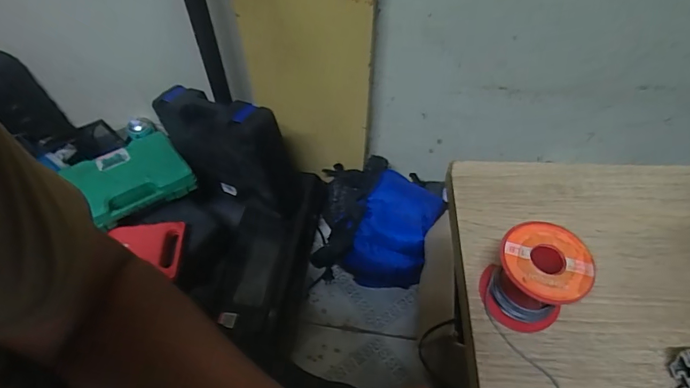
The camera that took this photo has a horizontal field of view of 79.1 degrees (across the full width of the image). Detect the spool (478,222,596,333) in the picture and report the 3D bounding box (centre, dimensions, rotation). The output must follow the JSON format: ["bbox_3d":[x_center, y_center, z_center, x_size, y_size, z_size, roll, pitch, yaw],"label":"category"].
[{"bbox_3d":[0.121,0.054,0.270,0.051,0.054,0.049,-1,55,1],"label":"spool"}]

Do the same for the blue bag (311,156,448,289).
[{"bbox_3d":[0.082,0.071,1.080,0.306,0.195,0.278,5,55,5],"label":"blue bag"}]

